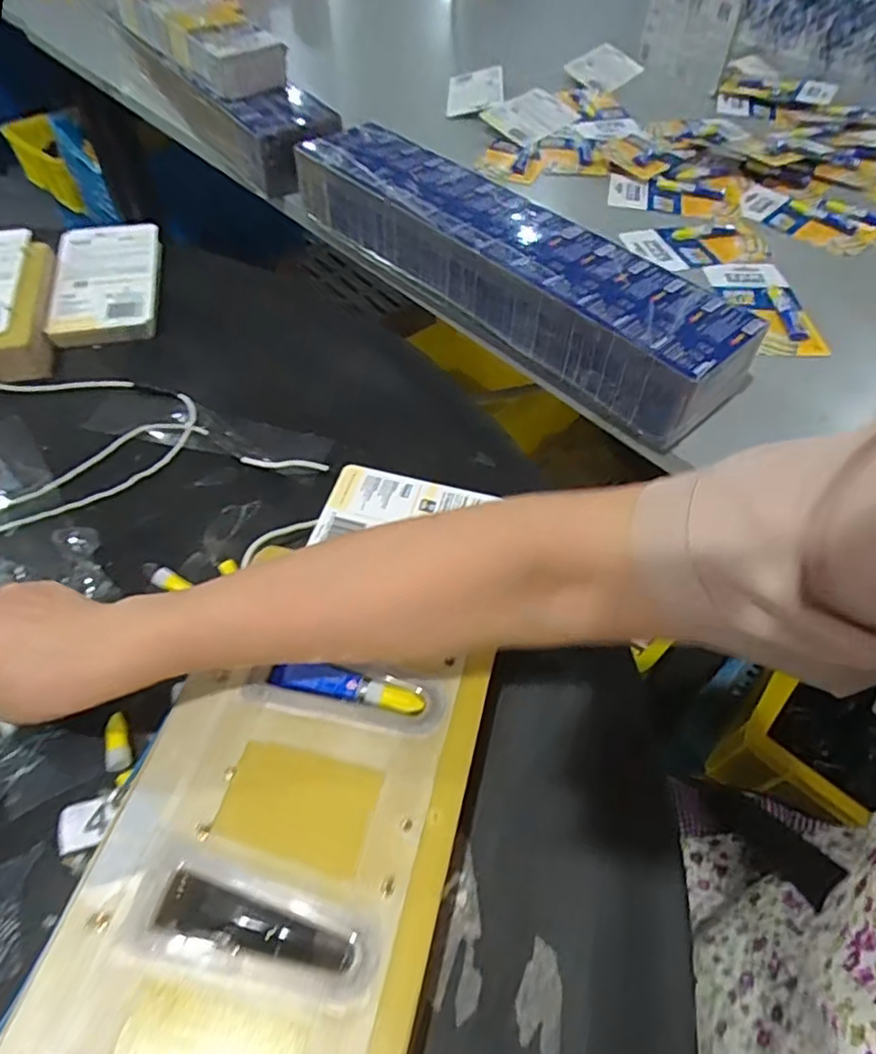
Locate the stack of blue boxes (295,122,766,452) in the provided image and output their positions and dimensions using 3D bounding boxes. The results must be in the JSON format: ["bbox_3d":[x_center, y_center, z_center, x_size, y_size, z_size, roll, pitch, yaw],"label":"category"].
[{"bbox_3d":[0.062,-0.275,0.627,0.127,0.073,0.532,-36,63,-24],"label":"stack of blue boxes"}]

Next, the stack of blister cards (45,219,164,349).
[{"bbox_3d":[-0.333,-0.255,0.626,0.095,0.018,0.189,-11,55,-10],"label":"stack of blister cards"}]

